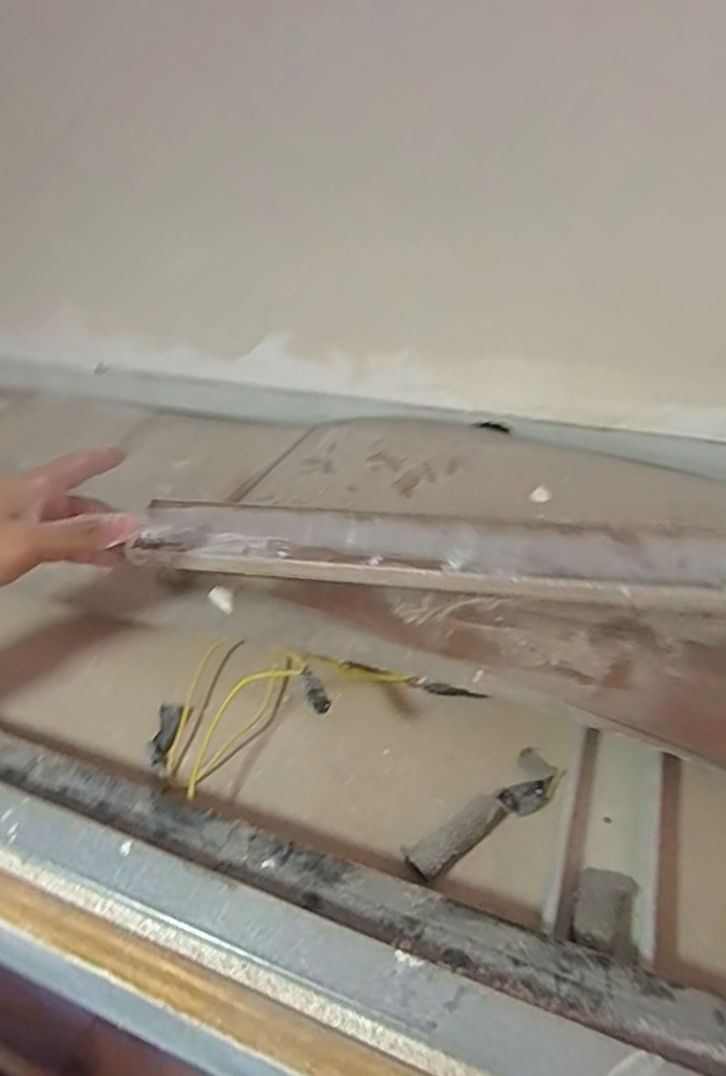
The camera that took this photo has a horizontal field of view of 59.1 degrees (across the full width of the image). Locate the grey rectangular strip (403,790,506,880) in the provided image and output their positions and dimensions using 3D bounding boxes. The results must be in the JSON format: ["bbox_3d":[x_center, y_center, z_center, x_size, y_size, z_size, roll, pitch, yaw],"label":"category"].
[{"bbox_3d":[0.053,0.165,0.357,0.063,0.017,0.017,-29,45,-26],"label":"grey rectangular strip"}]

